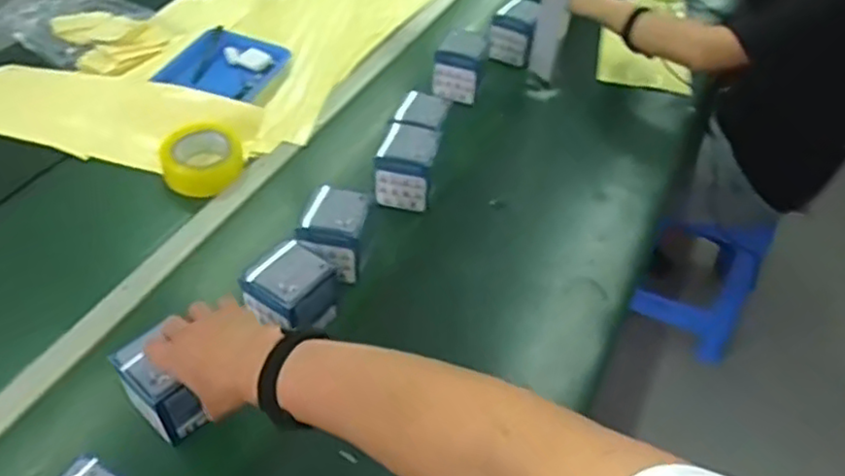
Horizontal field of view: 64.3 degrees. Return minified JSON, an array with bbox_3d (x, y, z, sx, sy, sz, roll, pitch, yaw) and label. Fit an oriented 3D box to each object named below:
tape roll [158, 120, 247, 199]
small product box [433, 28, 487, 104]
[{"bbox_3d":[-0.339,-0.121,1.039,0.120,0.050,0.122,2,47,-2],"label":"tape roll"},{"bbox_3d":[0.066,-0.302,1.177,0.088,0.077,0.076,13,47,8],"label":"small product box"}]

